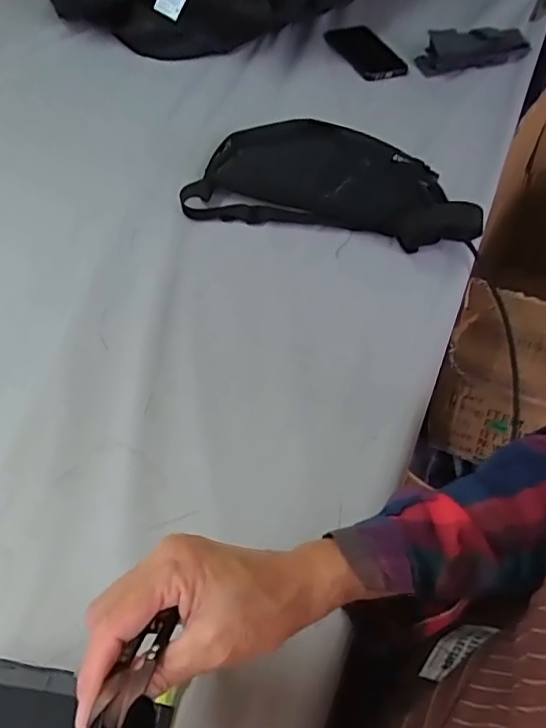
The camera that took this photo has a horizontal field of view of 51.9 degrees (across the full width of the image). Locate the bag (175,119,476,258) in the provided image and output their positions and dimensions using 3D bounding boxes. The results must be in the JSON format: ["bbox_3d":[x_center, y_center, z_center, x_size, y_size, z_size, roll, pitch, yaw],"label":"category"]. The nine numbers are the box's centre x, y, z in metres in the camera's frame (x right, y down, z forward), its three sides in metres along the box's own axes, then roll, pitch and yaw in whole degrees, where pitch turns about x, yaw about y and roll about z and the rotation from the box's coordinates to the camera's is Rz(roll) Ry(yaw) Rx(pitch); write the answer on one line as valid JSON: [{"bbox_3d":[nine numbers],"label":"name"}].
[{"bbox_3d":[0.071,-0.216,0.642,0.329,0.077,0.127,10,52,6],"label":"bag"}]

